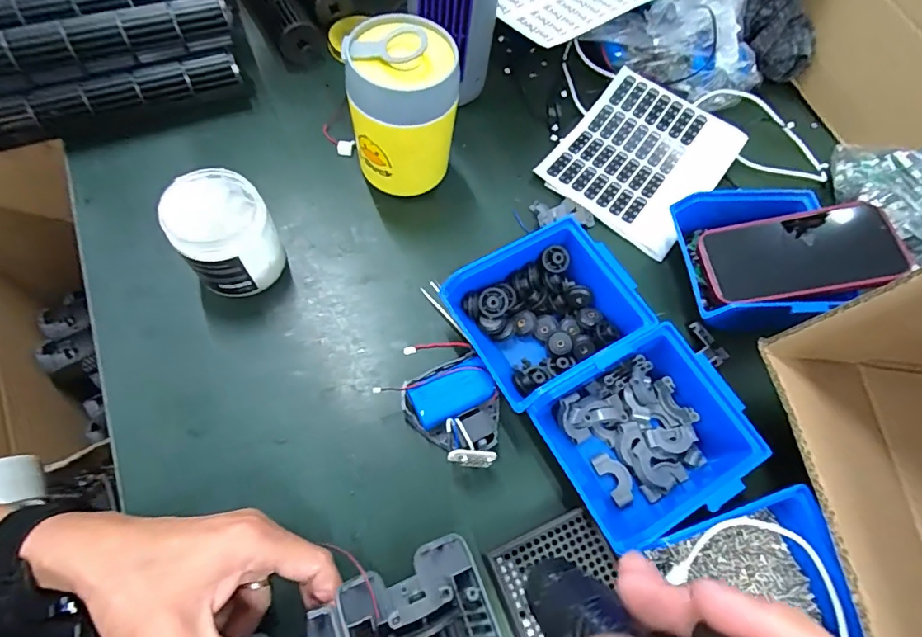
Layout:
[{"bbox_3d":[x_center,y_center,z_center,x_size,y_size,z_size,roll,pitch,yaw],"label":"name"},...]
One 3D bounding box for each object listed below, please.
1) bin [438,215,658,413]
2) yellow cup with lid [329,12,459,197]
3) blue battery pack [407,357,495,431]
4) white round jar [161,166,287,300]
[{"bbox_3d":[0.073,-0.004,0.398,0.143,0.061,0.116,-27,69,-16],"label":"bin"},{"bbox_3d":[-0.053,-0.175,0.430,0.094,0.139,0.087,-2,64,-5],"label":"yellow cup with lid"},{"bbox_3d":[-0.007,0.060,0.388,0.065,0.021,0.040,-22,70,-14],"label":"blue battery pack"},{"bbox_3d":[-0.189,-0.066,0.399,0.069,0.085,0.075,2,66,-5],"label":"white round jar"}]

